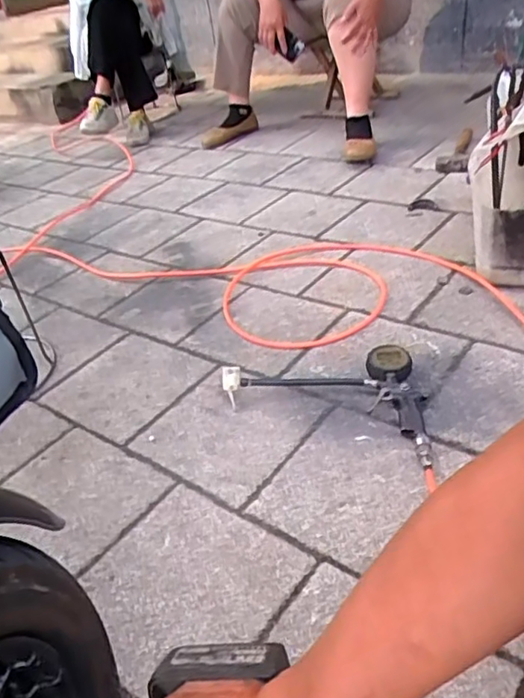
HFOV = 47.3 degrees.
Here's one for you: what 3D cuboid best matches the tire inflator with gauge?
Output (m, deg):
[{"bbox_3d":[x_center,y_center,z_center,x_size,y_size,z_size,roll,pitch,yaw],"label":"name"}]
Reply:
[{"bbox_3d":[0.116,0.057,0.968,0.345,0.049,0.232,7,38,23],"label":"tire inflator with gauge"}]

